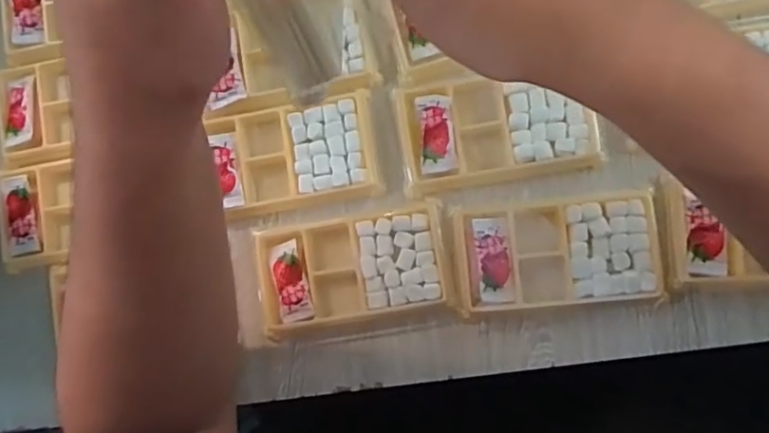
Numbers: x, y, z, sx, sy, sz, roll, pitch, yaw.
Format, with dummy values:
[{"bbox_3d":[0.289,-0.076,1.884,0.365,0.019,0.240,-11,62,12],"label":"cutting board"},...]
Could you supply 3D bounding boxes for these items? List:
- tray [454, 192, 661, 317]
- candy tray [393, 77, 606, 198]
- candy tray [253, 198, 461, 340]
[{"bbox_3d":[0.116,0.025,0.402,0.131,0.012,0.071,-6,84,6],"label":"tray"},{"bbox_3d":[0.077,-0.060,0.414,0.133,0.016,0.075,-8,84,6],"label":"candy tray"},{"bbox_3d":[-0.022,0.035,0.418,0.135,0.016,0.075,-11,83,6],"label":"candy tray"}]

